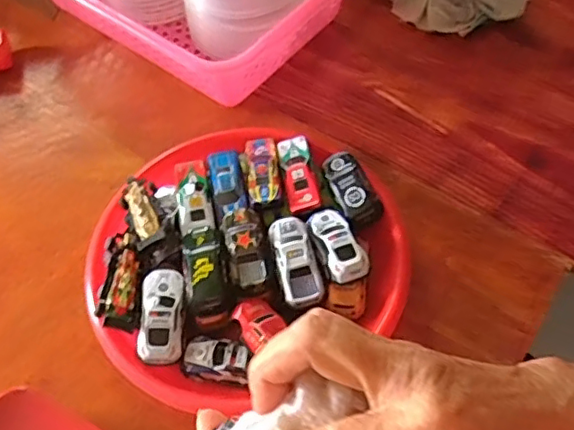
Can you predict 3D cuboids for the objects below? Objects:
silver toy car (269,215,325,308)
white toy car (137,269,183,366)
[{"bbox_3d":[0.006,0.031,0.413,0.028,0.013,0.064,-14,58,-5],"label":"silver toy car"},{"bbox_3d":[-0.084,0.067,0.400,0.028,0.015,0.064,-5,58,0],"label":"white toy car"}]

